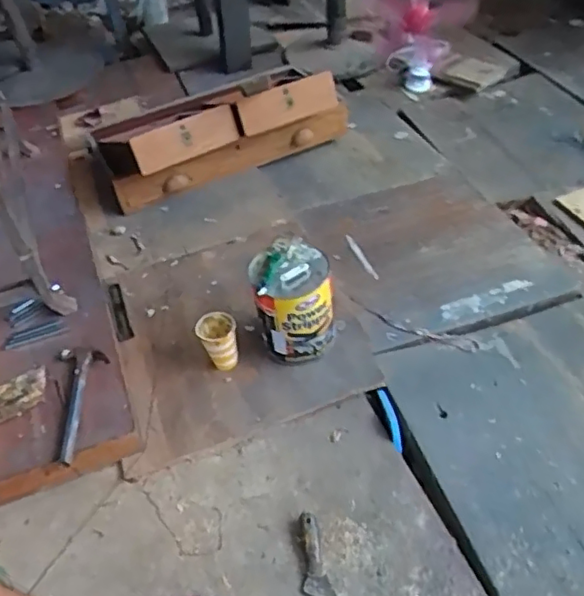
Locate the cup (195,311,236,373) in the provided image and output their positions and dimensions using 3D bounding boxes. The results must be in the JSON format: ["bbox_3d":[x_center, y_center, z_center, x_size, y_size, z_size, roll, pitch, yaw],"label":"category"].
[{"bbox_3d":[-0.160,0.104,1.301,0.082,0.118,0.072,-8,44,-7],"label":"cup"}]

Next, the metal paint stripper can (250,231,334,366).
[{"bbox_3d":[0.000,0.016,1.291,0.159,0.240,0.172,-3,44,3],"label":"metal paint stripper can"}]

